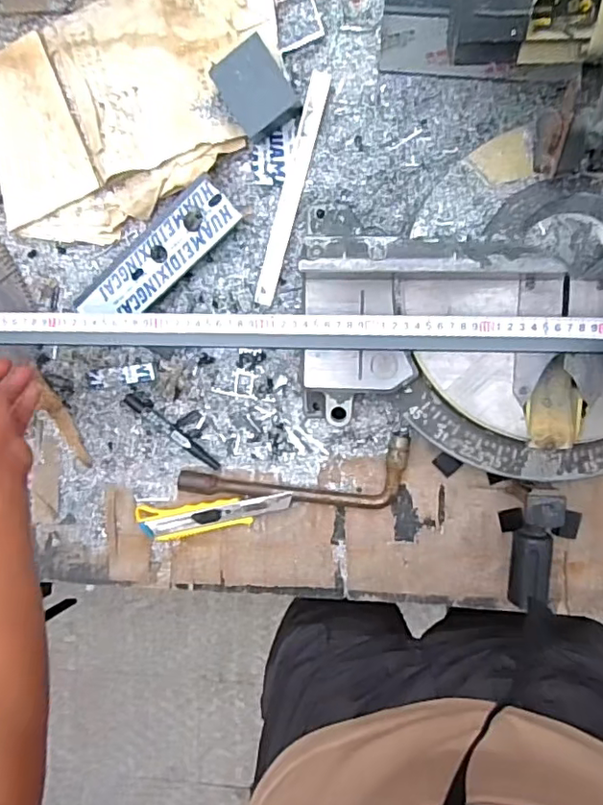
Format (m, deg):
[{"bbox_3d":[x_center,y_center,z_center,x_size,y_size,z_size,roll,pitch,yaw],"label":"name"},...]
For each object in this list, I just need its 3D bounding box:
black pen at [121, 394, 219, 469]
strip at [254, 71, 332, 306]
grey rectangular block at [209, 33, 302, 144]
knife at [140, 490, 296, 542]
[{"bbox_3d":[-0.146,0.032,0.638,0.130,0.010,0.019,38,99,0],"label":"black pen"},{"bbox_3d":[-0.012,-0.222,0.595,0.022,0.004,0.237,18,103,9],"label":"strip"},{"bbox_3d":[-0.046,-0.308,0.551,0.059,0.030,0.075,-30,93,9],"label":"grey rectangular block"},{"bbox_3d":[-0.100,0.131,0.641,0.179,0.016,0.039,-7,96,7],"label":"knife"}]

